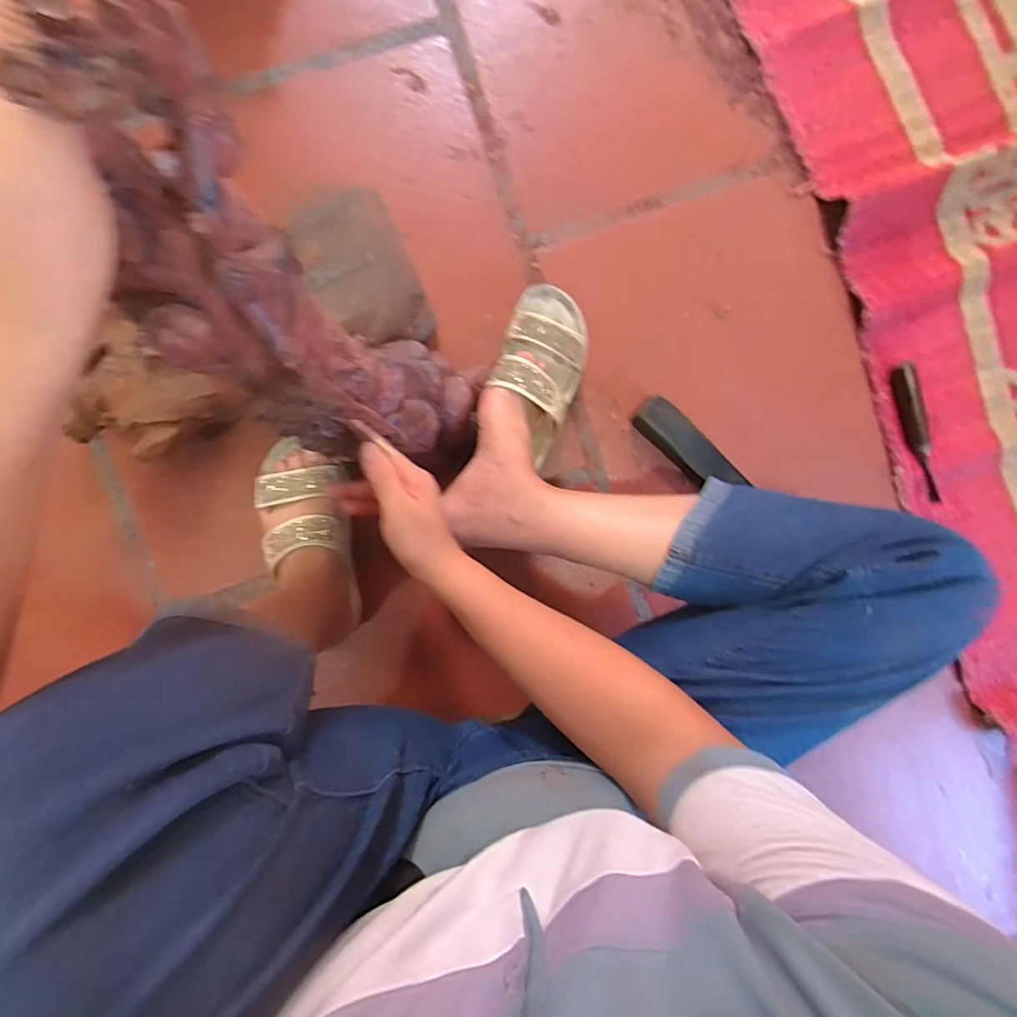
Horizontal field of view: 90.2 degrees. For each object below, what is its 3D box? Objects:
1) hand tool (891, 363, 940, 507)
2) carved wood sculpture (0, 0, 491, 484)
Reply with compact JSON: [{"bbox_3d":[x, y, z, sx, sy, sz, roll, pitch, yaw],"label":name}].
[{"bbox_3d":[0.485,-0.089,0.599,0.025,0.023,0.167,-15,95,-3],"label":"hand tool"},{"bbox_3d":[-0.126,-0.111,0.353,0.090,0.428,0.122,31,90,13],"label":"carved wood sculpture"}]

